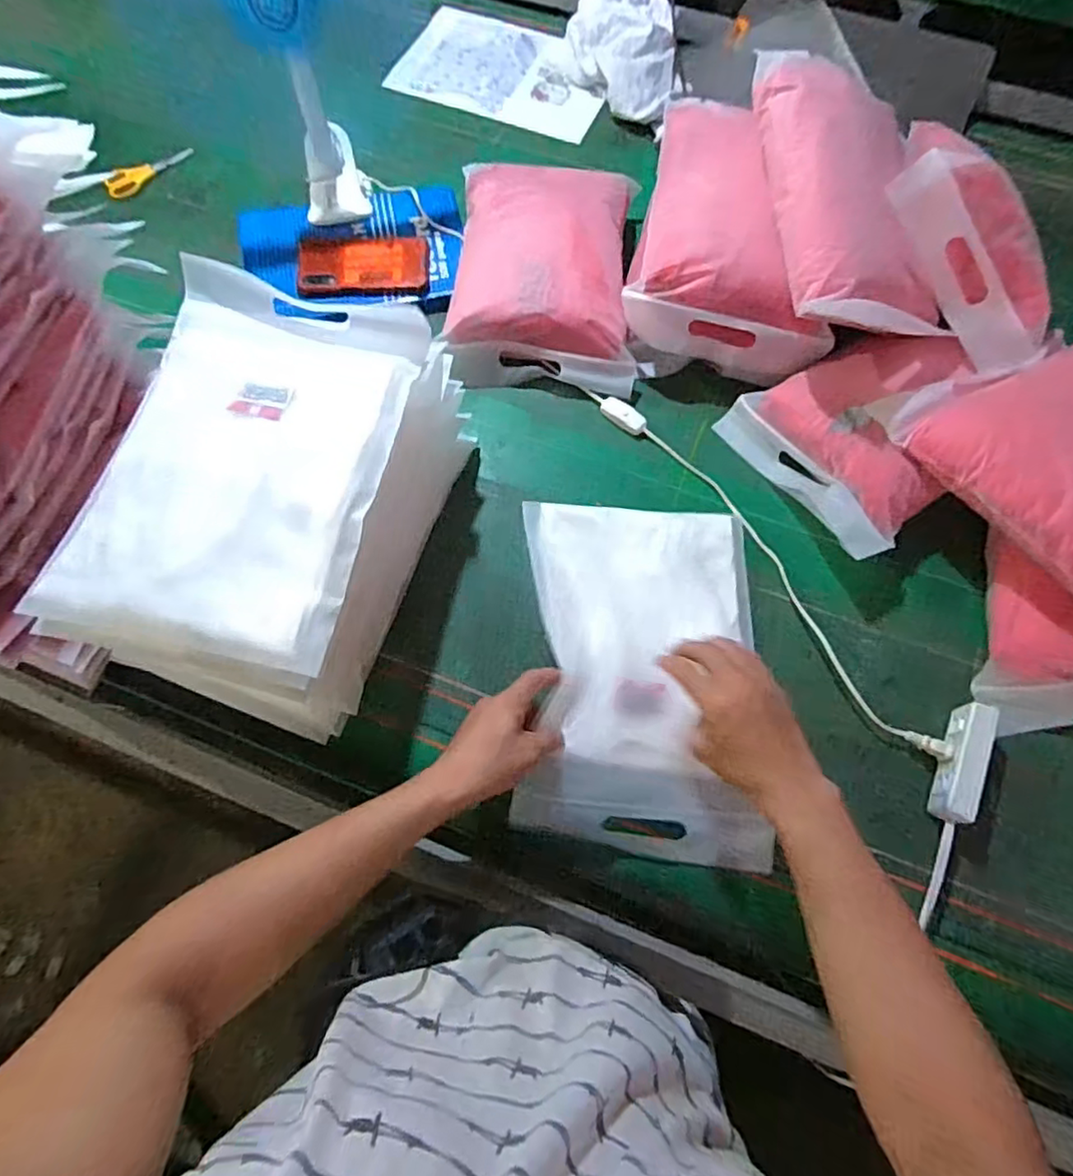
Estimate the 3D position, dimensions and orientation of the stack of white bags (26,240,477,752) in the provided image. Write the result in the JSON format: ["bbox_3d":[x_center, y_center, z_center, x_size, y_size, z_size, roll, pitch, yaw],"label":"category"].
[{"bbox_3d":[-0.239,-0.080,0.574,0.250,0.166,0.354,15,71,5],"label":"stack of white bags"}]

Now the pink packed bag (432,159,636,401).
[{"bbox_3d":[0.007,-0.385,0.748,0.220,0.092,0.303,1,70,0],"label":"pink packed bag"}]

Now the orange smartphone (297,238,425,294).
[{"bbox_3d":[-0.216,-0.403,0.772,0.158,0.018,0.085,-1,77,3],"label":"orange smartphone"}]

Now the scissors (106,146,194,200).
[{"bbox_3d":[-0.543,-0.586,0.870,0.041,0.016,0.143,32,61,11],"label":"scissors"}]

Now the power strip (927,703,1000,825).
[{"bbox_3d":[0.391,0.161,0.570,0.023,0.044,0.111,25,72,9],"label":"power strip"}]

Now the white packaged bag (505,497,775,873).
[{"bbox_3d":[0.104,0.074,0.605,0.231,0.055,0.348,4,70,1],"label":"white packaged bag"}]

